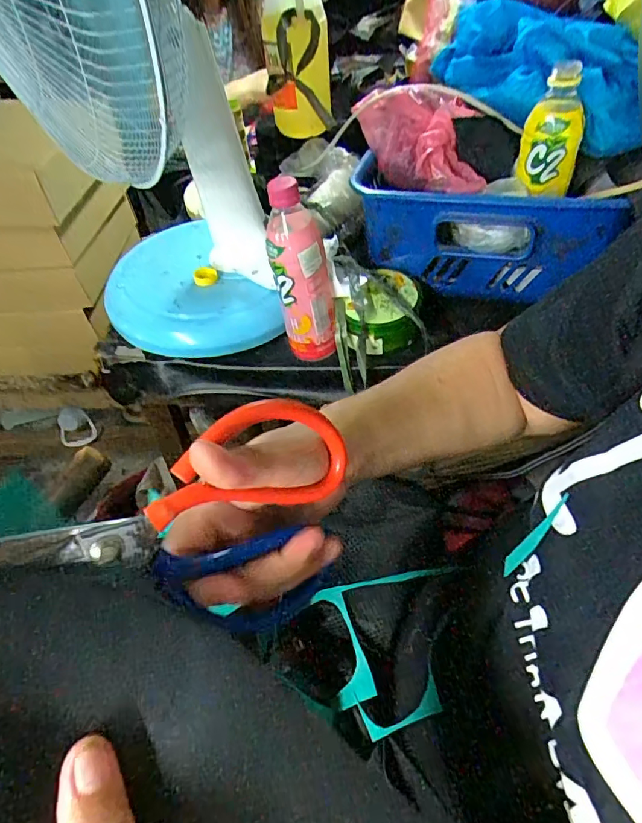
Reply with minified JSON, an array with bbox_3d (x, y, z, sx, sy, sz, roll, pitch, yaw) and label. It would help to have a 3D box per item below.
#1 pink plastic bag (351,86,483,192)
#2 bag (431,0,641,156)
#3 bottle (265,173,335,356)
[{"bbox_3d":[0.121,-0.332,0.576,0.102,0.077,0.203,-15,49,-6],"label":"pink plastic bag"},{"bbox_3d":[0.248,-0.405,0.564,0.117,0.091,0.299,-21,50,-11],"label":"bag"},{"bbox_3d":[-0.022,-0.155,0.537,0.060,0.200,0.057,-7,49,1],"label":"bottle"}]

